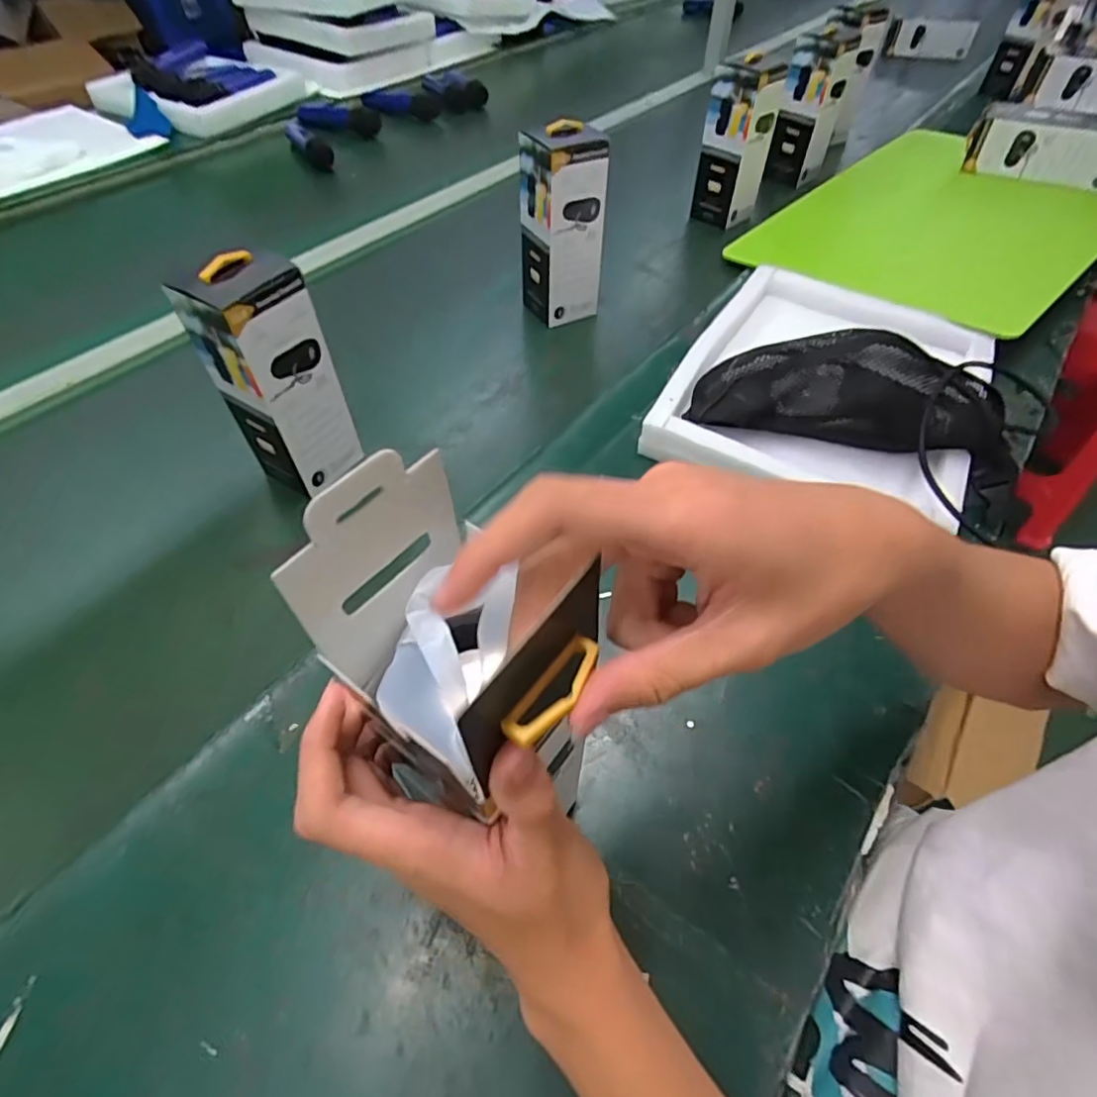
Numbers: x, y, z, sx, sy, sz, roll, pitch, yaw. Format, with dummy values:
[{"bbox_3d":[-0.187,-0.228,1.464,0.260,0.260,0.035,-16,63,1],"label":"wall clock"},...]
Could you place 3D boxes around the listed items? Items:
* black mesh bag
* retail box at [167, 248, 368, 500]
[{"bbox_3d":[0.295,-0.160,0.572,0.294,0.081,0.106,9,52,6],"label":"black mesh bag"},{"bbox_3d":[-0.239,-0.146,0.524,0.066,0.210,0.078,24,55,19],"label":"retail box"}]

